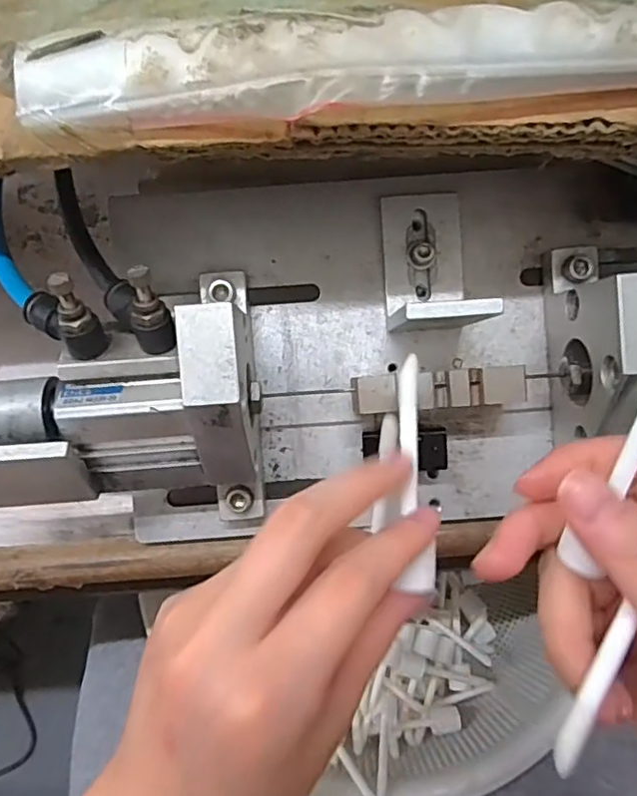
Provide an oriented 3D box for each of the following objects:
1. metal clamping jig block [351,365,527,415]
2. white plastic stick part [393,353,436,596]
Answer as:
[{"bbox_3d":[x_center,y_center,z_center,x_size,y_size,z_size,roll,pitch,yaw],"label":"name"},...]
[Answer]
[{"bbox_3d":[0.050,-0.003,0.250,0.070,0.007,0.015,-5,74,-1],"label":"metal clamping jig block"},{"bbox_3d":[0.034,0.027,0.215,0.010,0.004,0.082,-3,82,0],"label":"white plastic stick part"}]

